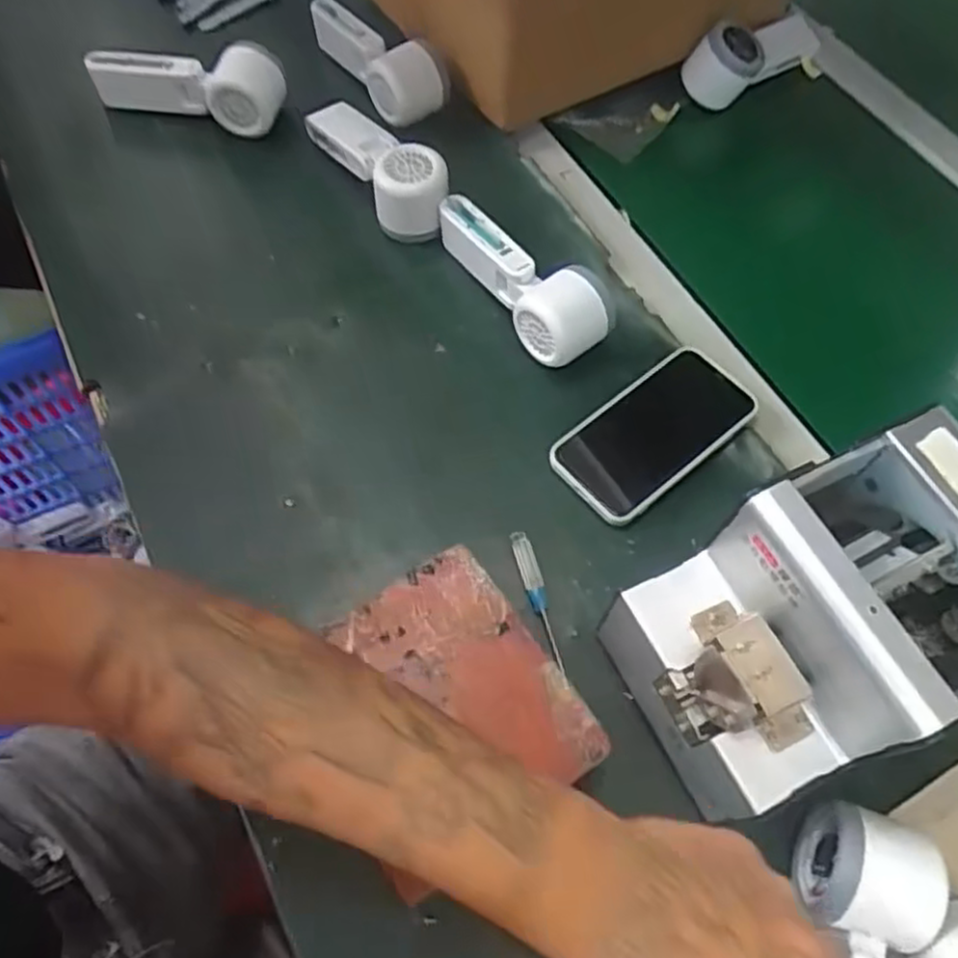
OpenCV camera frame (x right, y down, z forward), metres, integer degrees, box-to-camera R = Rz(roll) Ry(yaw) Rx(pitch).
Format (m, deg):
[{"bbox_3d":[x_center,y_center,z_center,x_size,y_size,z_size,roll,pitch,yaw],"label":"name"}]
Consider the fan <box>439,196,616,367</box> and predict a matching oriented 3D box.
[{"bbox_3d":[0.033,-0.158,0.571,0.066,0.055,0.164,-29,65,-18],"label":"fan"}]

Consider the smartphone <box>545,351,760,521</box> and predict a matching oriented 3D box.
[{"bbox_3d":[0.124,-0.034,0.525,0.146,0.010,0.072,-38,67,-15],"label":"smartphone"}]

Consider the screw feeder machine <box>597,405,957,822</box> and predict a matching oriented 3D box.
[{"bbox_3d":[0.174,0.078,0.397,0.172,0.151,0.128,-23,63,-15],"label":"screw feeder machine"}]

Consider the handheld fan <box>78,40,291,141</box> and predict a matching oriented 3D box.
[{"bbox_3d":[-0.253,-0.348,0.662,0.177,0.061,0.045,13,60,5],"label":"handheld fan"}]

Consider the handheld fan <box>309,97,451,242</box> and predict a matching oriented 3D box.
[{"bbox_3d":[-0.088,-0.266,0.620,0.050,0.058,0.168,-28,65,-18],"label":"handheld fan"}]

